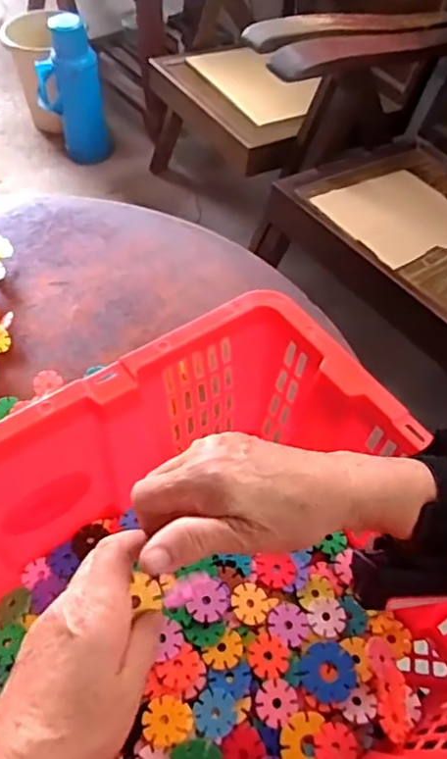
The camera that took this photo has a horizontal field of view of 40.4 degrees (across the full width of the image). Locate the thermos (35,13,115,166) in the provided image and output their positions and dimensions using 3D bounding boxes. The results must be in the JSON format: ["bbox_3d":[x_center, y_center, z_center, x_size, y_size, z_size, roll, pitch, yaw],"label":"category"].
[{"bbox_3d":[-0.403,-0.753,1.618,0.169,0.335,0.141,-9,55,-9],"label":"thermos"}]

